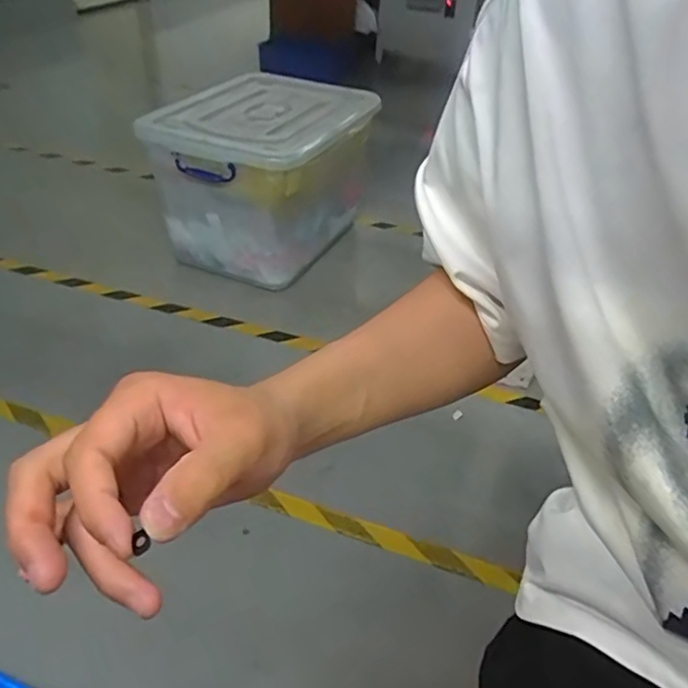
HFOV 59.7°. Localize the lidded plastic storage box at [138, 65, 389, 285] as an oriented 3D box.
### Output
[{"bbox_3d":[-0.227,-0.500,1.809,0.464,0.427,0.681,16,40,15],"label":"lidded plastic storage box"}]

